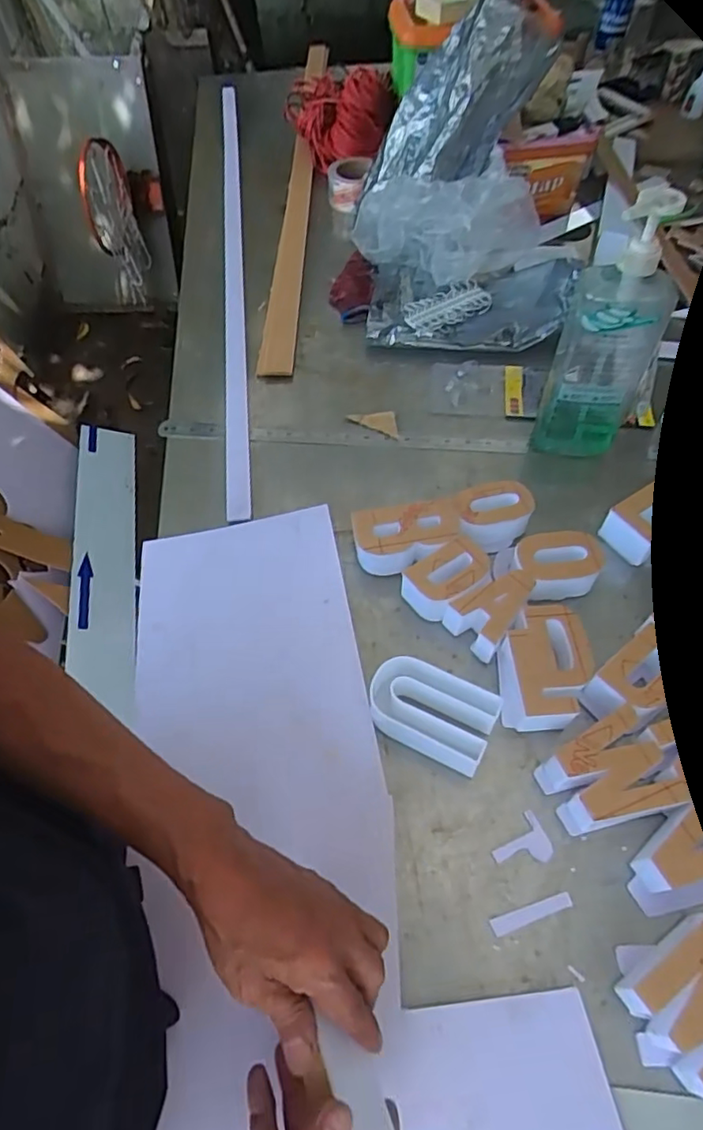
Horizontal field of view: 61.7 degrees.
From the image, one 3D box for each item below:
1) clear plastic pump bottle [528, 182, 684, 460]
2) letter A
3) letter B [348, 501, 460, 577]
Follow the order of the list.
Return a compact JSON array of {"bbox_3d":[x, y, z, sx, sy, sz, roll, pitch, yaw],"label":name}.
[{"bbox_3d":[0.276,-0.231,0.629,0.102,0.282,0.060,16,59,13],"label":"clear plastic pump bottle"},{"bbox_3d":[0.139,0.043,0.582,0.080,0.046,0.059,-38,63,-20],"label":"letter A"},{"bbox_3d":[0.058,-0.024,0.634,0.111,0.050,0.072,-4,57,0],"label":"letter B"}]

